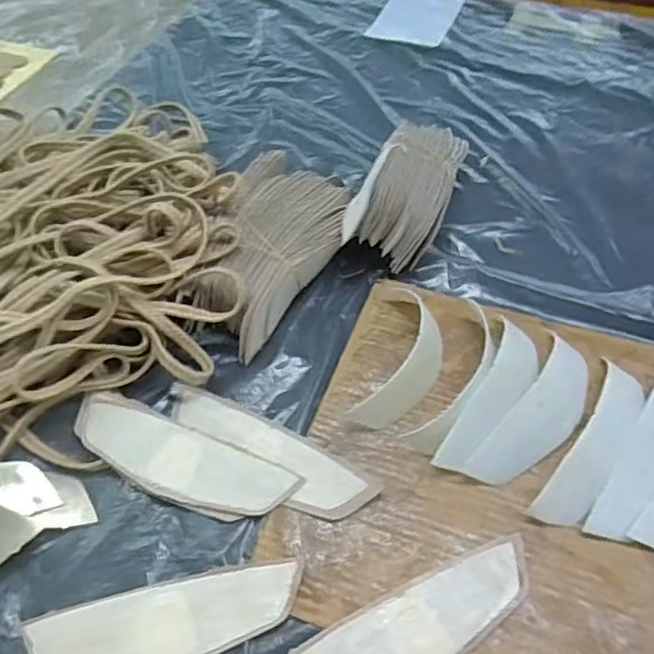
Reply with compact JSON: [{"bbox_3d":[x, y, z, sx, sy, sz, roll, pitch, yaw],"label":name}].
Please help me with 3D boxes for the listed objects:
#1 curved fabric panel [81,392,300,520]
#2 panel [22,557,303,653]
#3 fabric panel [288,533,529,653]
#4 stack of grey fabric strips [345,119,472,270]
[{"bbox_3d":[-0.113,0.099,0.456,0.180,0.012,0.052,23,63,14],"label":"curved fabric panel"},{"bbox_3d":[-0.102,0.188,0.387,0.172,0.005,0.052,-11,52,-2],"label":"panel"},{"bbox_3d":[0.052,0.185,0.372,0.173,0.007,0.052,-23,54,-12],"label":"fabric panel"},{"bbox_3d":[0.080,-0.129,0.574,0.072,0.077,0.171,16,56,17],"label":"stack of grey fabric strips"}]

